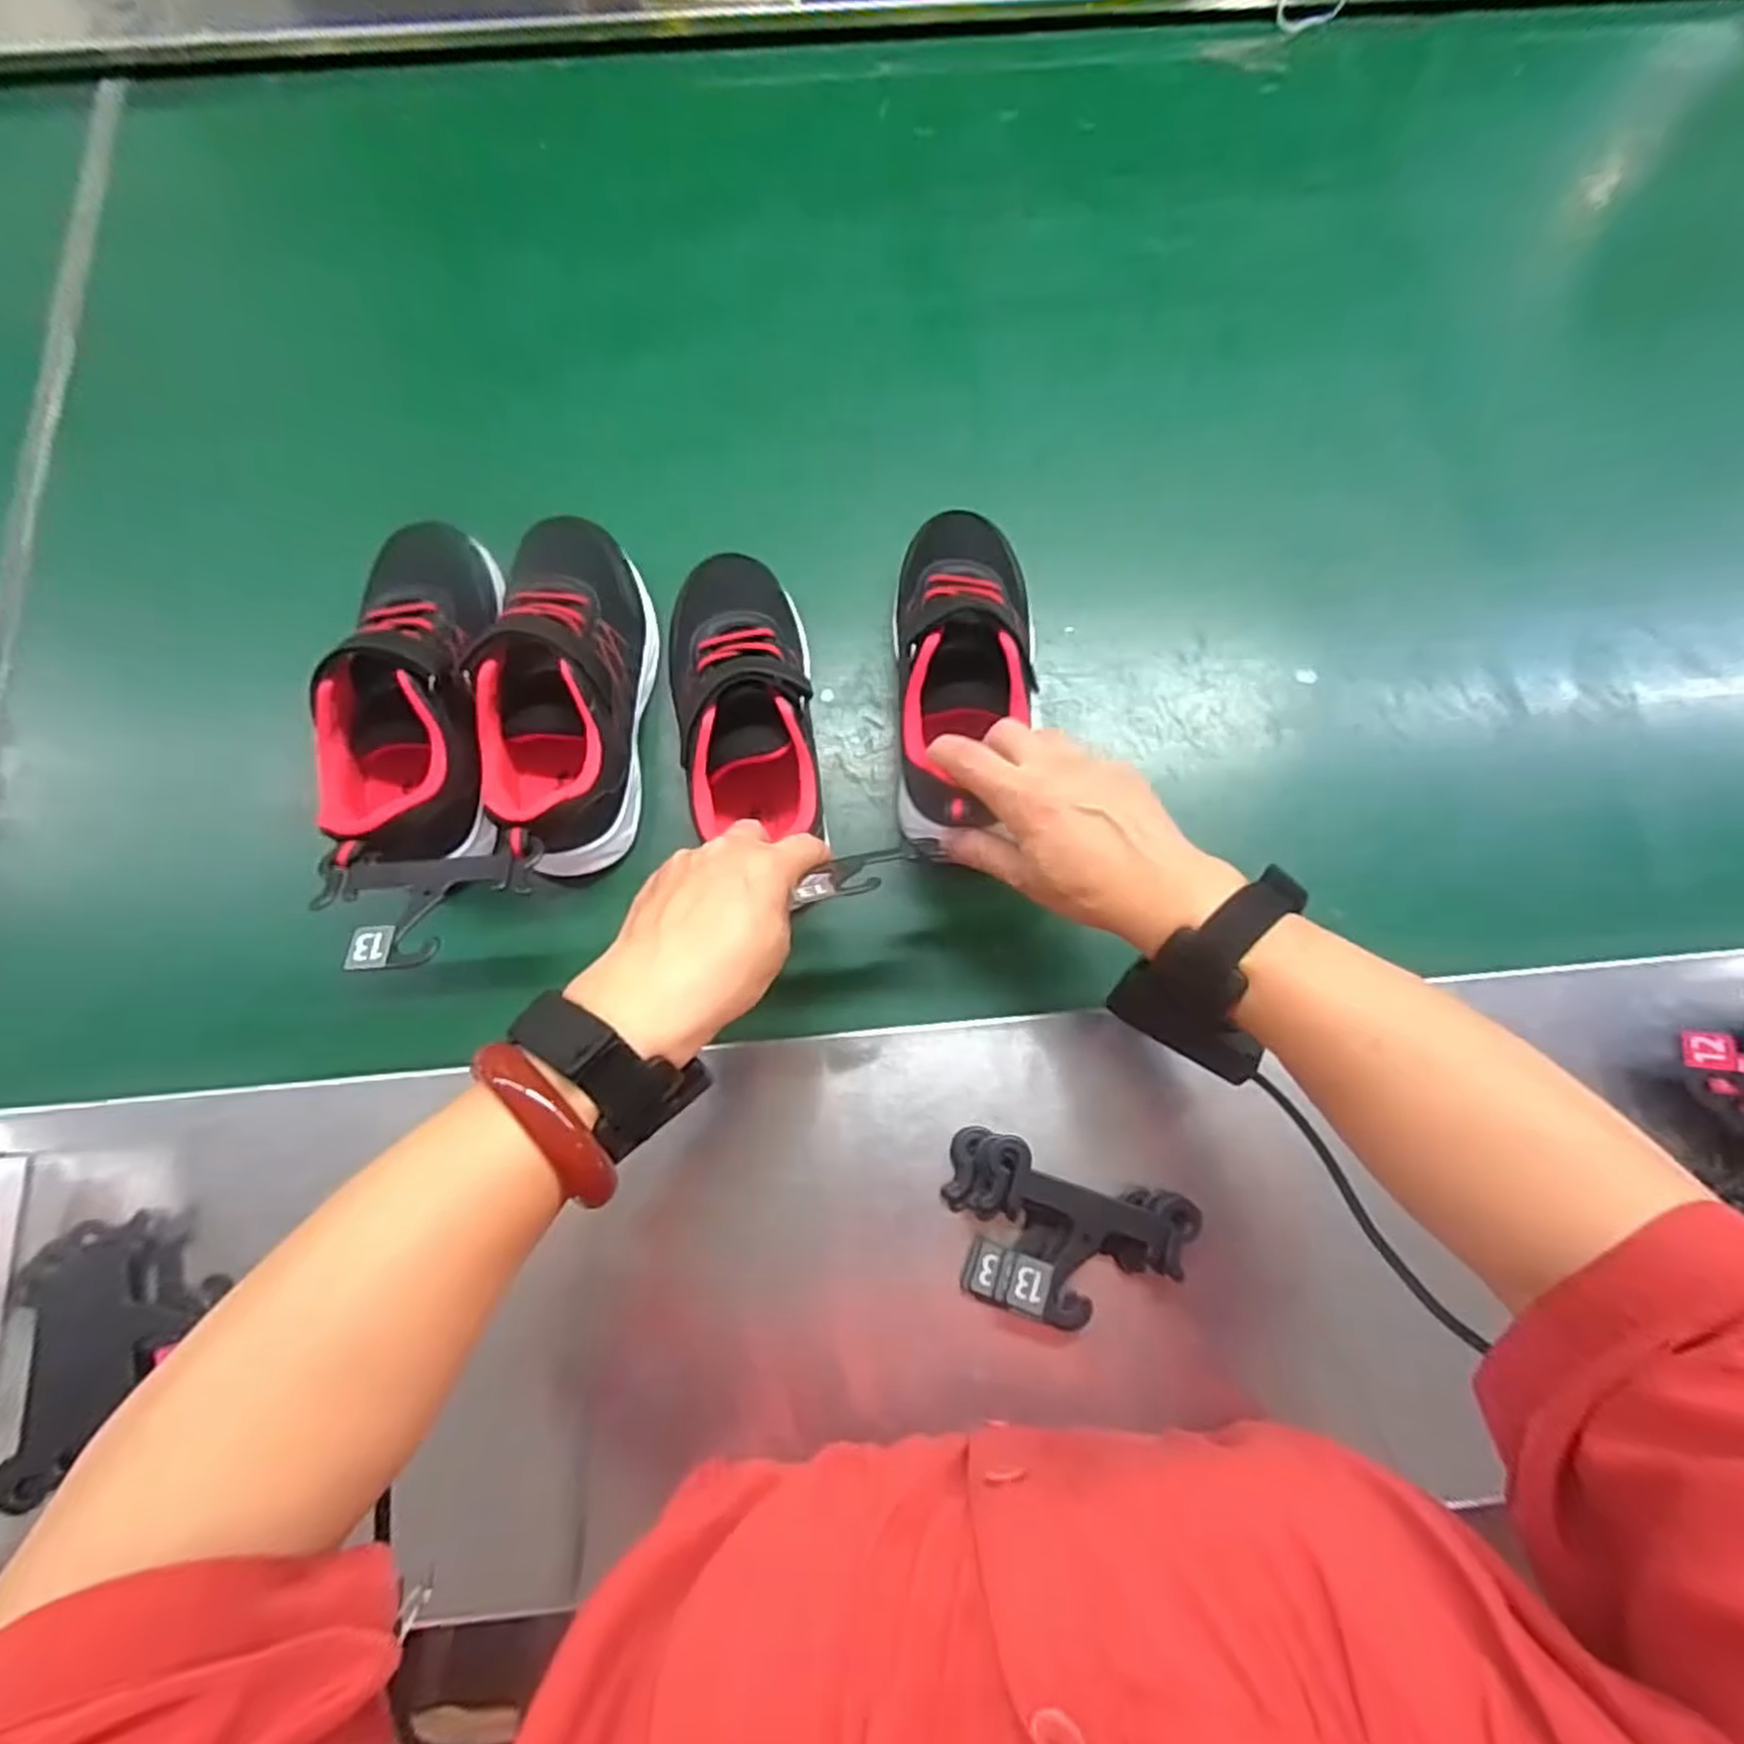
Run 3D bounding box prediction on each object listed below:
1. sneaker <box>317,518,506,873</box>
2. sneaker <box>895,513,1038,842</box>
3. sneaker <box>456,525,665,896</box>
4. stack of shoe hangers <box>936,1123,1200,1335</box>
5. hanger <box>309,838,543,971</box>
[{"bbox_3d":[-0.256,-0.103,0.442,0.081,0.077,0.213,-2,75,-3],"label":"sneaker"},{"bbox_3d":[0.054,-0.118,0.447,0.087,0.078,0.201,9,69,0],"label":"sneaker"},{"bbox_3d":[-0.174,-0.103,0.445,0.079,0.074,0.217,3,75,-1],"label":"sneaker"},{"bbox_3d":[0.090,0.178,0.384,0.114,0.025,0.073,18,75,3],"label":"stack of shoe hangers"},{"bbox_3d":[-0.217,0.017,0.381,0.100,0.012,0.059,-1,58,-4],"label":"hanger"}]

